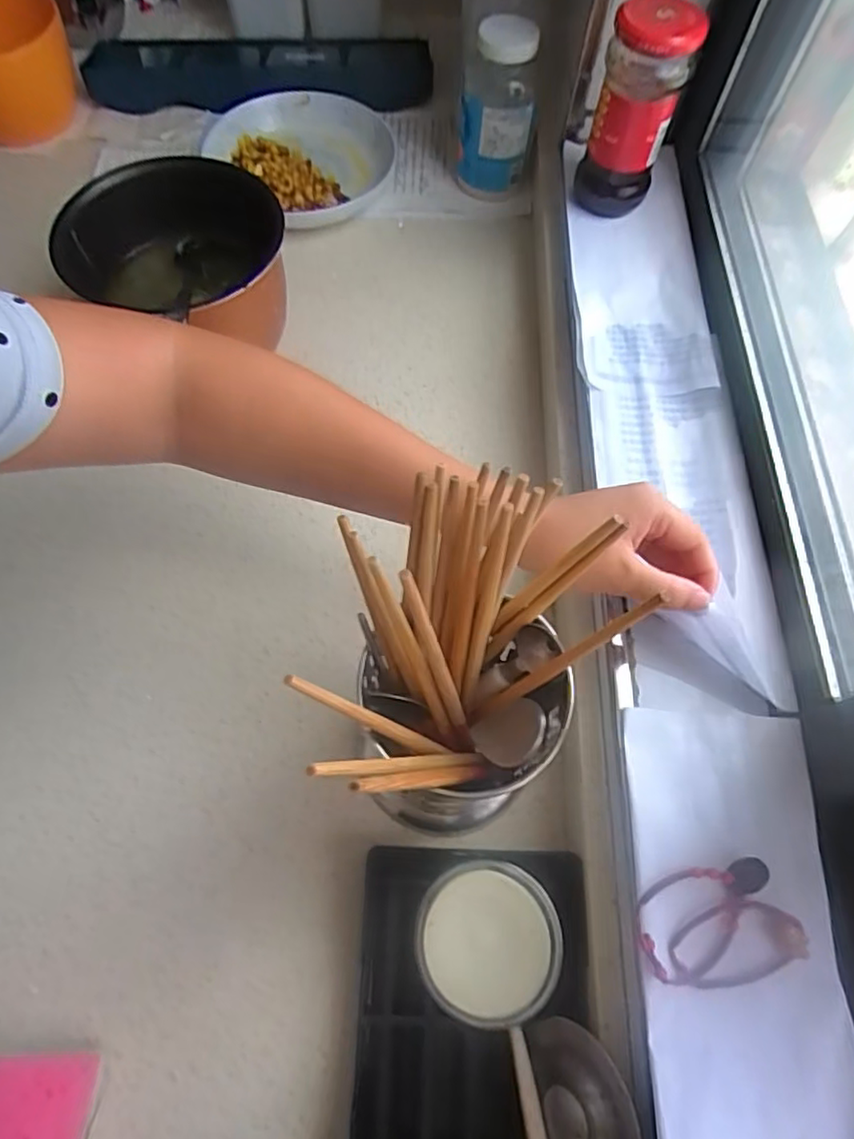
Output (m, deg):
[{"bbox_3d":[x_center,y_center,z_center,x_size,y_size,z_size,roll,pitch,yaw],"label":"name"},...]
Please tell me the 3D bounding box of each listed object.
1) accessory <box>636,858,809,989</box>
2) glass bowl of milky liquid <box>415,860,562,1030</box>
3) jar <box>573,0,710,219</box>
[{"bbox_3d":[0.149,0.181,0.317,0.085,0.008,0.054,-11,67,-7],"label":"accessory"},{"bbox_3d":[0.036,0.221,0.375,0.082,0.036,0.079,1,66,-1],"label":"glass bowl of milky liquid"},{"bbox_3d":[0.166,-0.370,0.508,0.066,0.149,0.064,17,66,6],"label":"jar"}]

